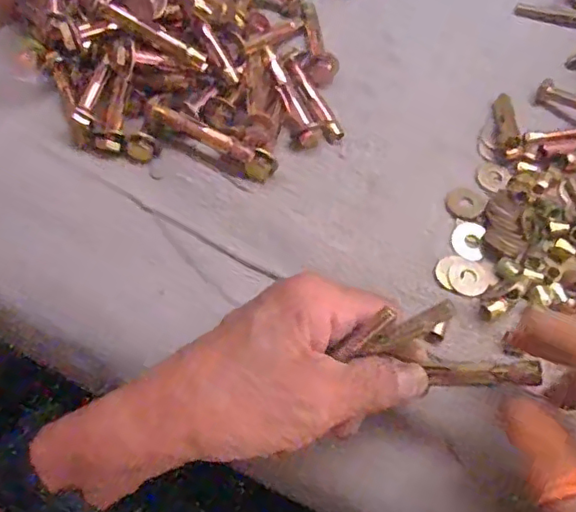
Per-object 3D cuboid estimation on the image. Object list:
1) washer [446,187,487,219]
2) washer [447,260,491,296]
[{"bbox_3d":[0.100,-0.030,0.324,0.021,0.004,0.021,1,62,-1],"label":"washer"},{"bbox_3d":[0.094,0.011,0.301,0.020,0.004,0.021,1,62,-1],"label":"washer"}]

